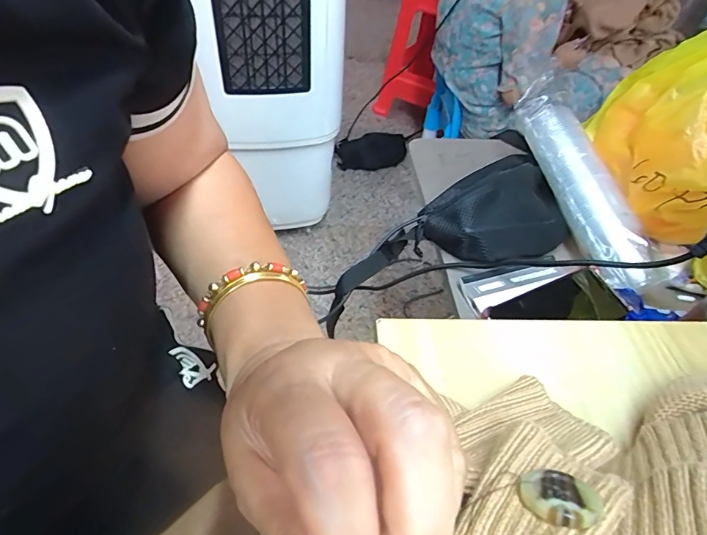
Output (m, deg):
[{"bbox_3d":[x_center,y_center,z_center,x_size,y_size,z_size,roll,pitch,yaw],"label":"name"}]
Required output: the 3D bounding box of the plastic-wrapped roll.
[{"bbox_3d":[0.292,-0.121,0.599,0.062,0.055,0.338,-7,62,-11],"label":"plastic-wrapped roll"}]

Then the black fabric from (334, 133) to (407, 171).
[{"bbox_3d":[0.065,-0.415,1.631,0.251,0.075,0.120,-3,47,-8],"label":"black fabric"}]

